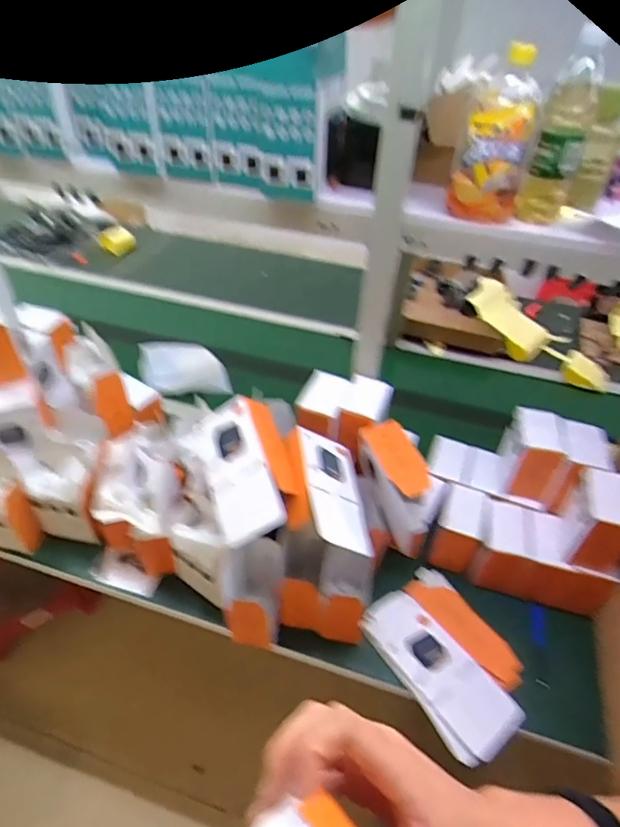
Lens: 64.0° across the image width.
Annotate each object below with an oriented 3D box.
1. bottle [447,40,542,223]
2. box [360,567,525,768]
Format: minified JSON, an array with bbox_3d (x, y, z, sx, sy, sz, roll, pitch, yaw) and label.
[{"bbox_3d":[0.245,-0.357,0.654,0.094,0.187,0.086,14,44,12],"label":"bottle"},{"bbox_3d":[0.205,0.364,0.746,0.162,0.045,0.241,-24,49,-26],"label":"box"}]

